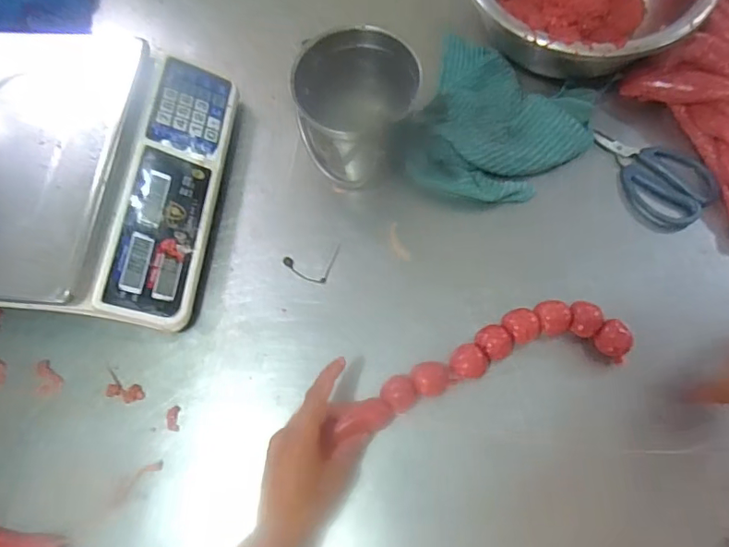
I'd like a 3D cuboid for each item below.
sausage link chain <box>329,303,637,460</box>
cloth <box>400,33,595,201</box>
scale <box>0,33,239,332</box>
[{"bbox_3d":[0.115,0.099,0.526,0.301,0.030,0.078,-21,69,-6],"label":"sausage link chain"},{"bbox_3d":[0.171,-0.184,0.628,0.193,0.050,0.219,16,69,8],"label":"cloth"},{"bbox_3d":[-0.327,-0.127,0.605,0.306,0.107,0.359,5,68,3],"label":"scale"}]

